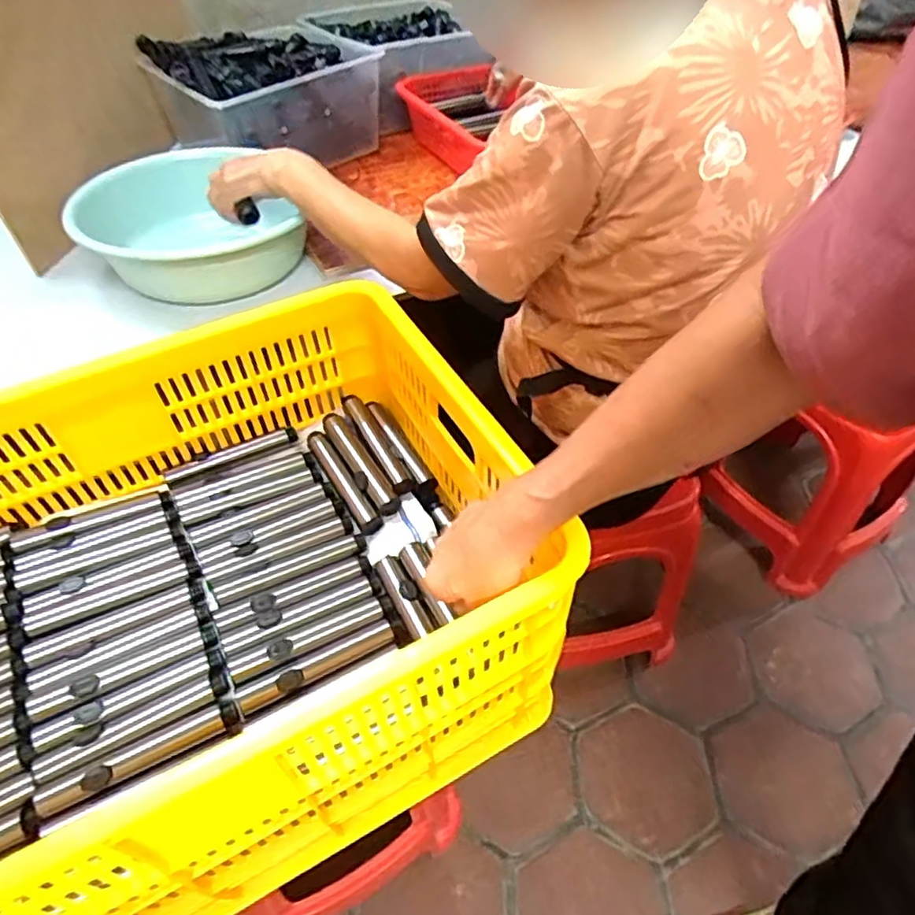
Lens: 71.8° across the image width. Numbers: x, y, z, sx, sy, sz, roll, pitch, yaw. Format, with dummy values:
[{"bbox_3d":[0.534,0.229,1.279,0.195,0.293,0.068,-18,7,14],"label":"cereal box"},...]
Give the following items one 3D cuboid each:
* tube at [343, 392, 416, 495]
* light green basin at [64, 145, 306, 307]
[{"bbox_3d":[-0.094,-0.020,0.729,0.024,0.018,0.154,-23,51,-18],"label":"tube"},{"bbox_3d":[-0.346,-0.304,0.834,0.269,0.096,0.270,0,48,0],"label":"light green basin"}]

